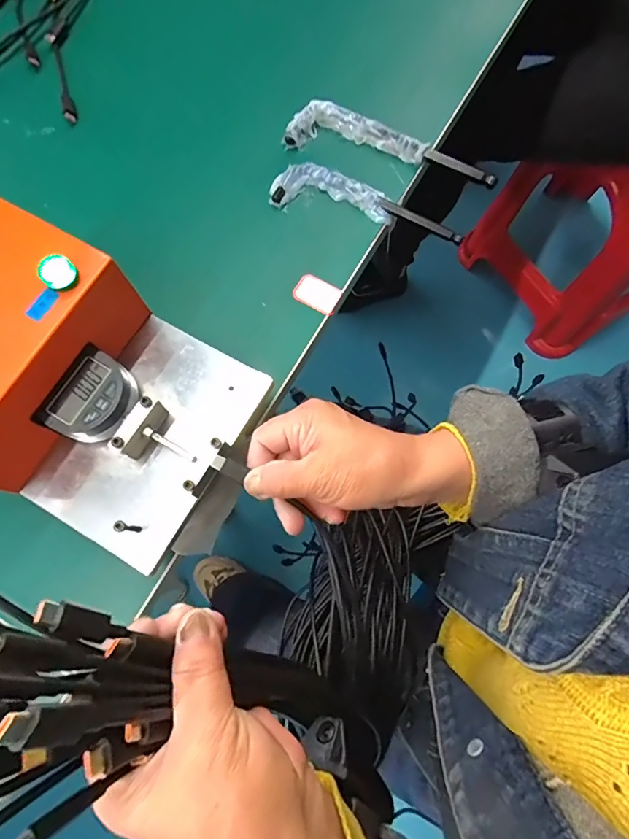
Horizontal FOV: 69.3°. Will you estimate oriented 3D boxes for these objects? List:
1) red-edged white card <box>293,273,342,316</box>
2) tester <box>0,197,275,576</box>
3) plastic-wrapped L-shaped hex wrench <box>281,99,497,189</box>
[{"bbox_3d":[0.002,-0.100,0.359,0.036,0.005,0.025,28,77,7],"label":"red-edged white card"},{"bbox_3d":[-0.154,-0.023,0.283,0.207,0.079,0.153,28,77,7],"label":"tester"},{"bbox_3d":[0.066,-0.236,0.387,0.179,0.015,0.040,17,76,4],"label":"plastic-wrapped L-shaped hex wrench"}]

